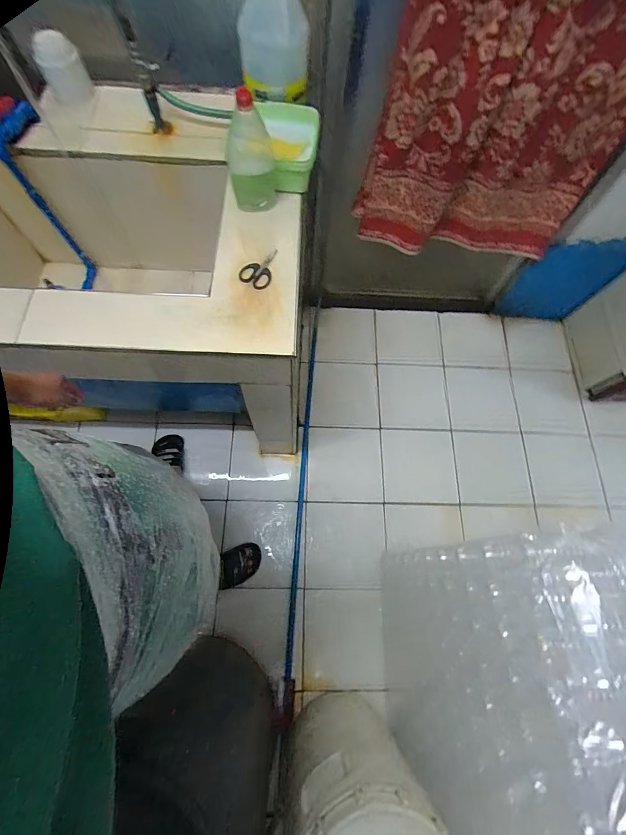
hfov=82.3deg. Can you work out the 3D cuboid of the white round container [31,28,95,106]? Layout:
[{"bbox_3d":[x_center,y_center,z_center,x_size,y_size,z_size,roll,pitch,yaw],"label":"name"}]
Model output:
[{"bbox_3d":[-0.596,-0.830,0.853,0.098,0.107,0.091,1,70,-2],"label":"white round container"}]

